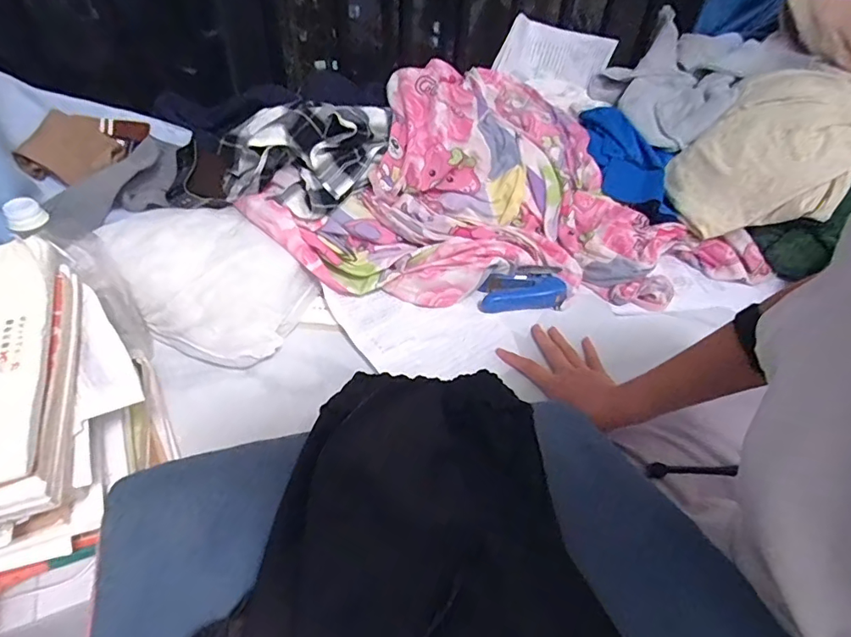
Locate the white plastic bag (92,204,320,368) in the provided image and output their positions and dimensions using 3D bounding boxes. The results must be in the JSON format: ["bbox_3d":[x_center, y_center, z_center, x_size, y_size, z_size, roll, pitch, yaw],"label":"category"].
[{"bbox_3d":[-0.258,-0.049,0.623,0.212,0.113,0.167,28,50,22],"label":"white plastic bag"}]

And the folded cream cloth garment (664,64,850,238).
[{"bbox_3d":[0.574,-0.271,0.809,0.321,0.163,0.221,-33,56,-31],"label":"folded cream cloth garment"}]

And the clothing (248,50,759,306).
[{"bbox_3d":[0.142,-0.219,0.779,0.714,0.187,0.391,1,45,-3],"label":"clothing"}]

